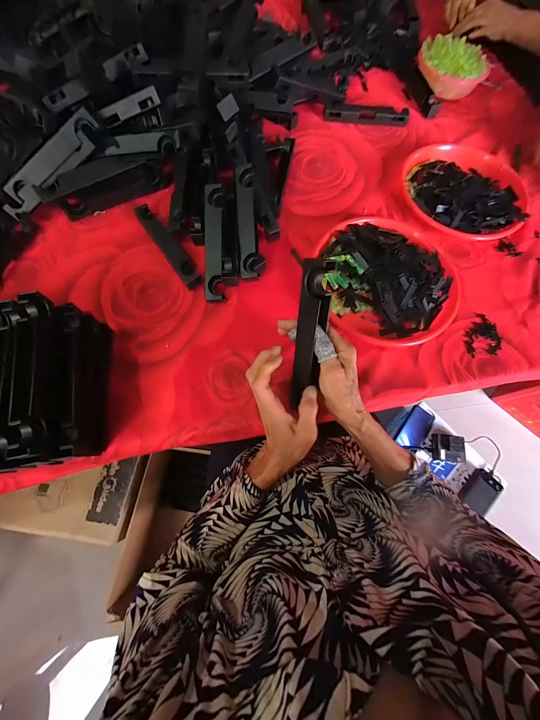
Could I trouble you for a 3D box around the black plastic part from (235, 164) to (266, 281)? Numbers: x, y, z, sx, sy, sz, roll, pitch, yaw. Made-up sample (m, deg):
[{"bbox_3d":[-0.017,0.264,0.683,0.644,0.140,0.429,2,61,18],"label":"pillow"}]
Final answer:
[{"bbox_3d":[-0.035,-0.230,0.469,0.039,0.026,0.189,-4,87,-3],"label":"black plastic part"}]

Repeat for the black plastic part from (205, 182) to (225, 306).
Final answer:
[{"bbox_3d":[-0.092,-0.193,0.462,0.028,0.019,0.191,-1,89,-3],"label":"black plastic part"}]

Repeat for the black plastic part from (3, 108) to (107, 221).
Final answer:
[{"bbox_3d":[-0.375,-0.329,0.474,0.217,0.047,0.035,-37,78,8],"label":"black plastic part"}]

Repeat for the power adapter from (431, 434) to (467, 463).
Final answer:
[{"bbox_3d":[0.496,0.243,0.772,0.083,0.029,0.073,7,93,3],"label":"power adapter"}]

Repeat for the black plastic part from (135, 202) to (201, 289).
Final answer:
[{"bbox_3d":[-0.180,-0.204,0.491,0.034,0.026,0.191,-33,76,-13],"label":"black plastic part"}]

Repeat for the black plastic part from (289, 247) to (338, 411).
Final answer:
[{"bbox_3d":[0.045,-0.024,0.336,0.044,0.022,0.188,4,110,-1],"label":"black plastic part"}]

